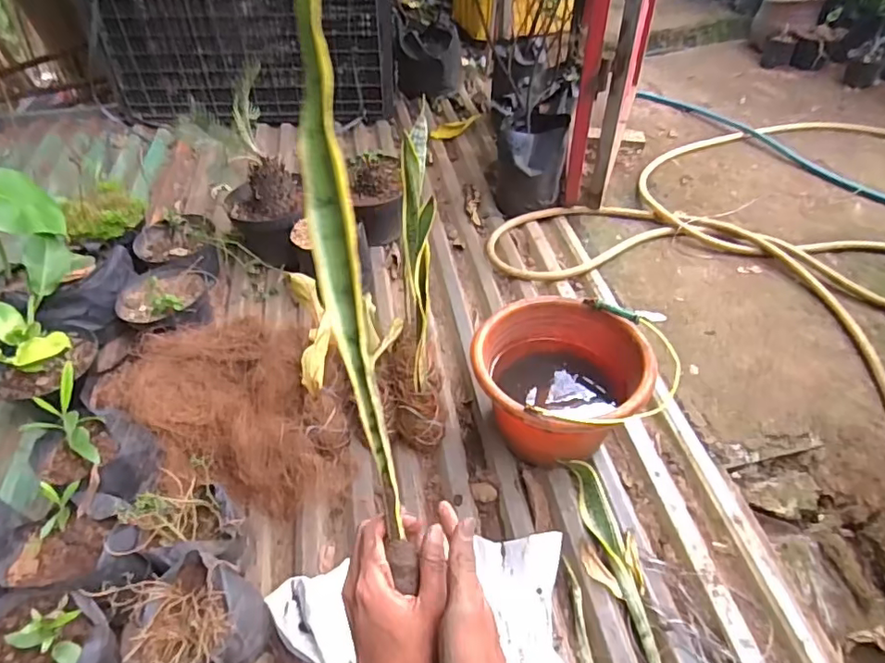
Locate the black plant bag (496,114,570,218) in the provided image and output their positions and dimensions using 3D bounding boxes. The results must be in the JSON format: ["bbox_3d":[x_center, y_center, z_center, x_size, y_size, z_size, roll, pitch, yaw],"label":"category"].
[{"bbox_3d":[0.220,-0.411,1.412,0.168,0.225,0.150,8,43,7],"label":"black plant bag"}]

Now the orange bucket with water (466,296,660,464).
[{"bbox_3d":[0.193,0.090,0.946,0.272,0.186,0.253,1,42,-1],"label":"orange bucket with water"}]

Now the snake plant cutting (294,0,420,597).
[{"bbox_3d":[-0.073,-0.039,0.408,0.035,0.469,0.037,-9,8,-9],"label":"snake plant cutting"}]

